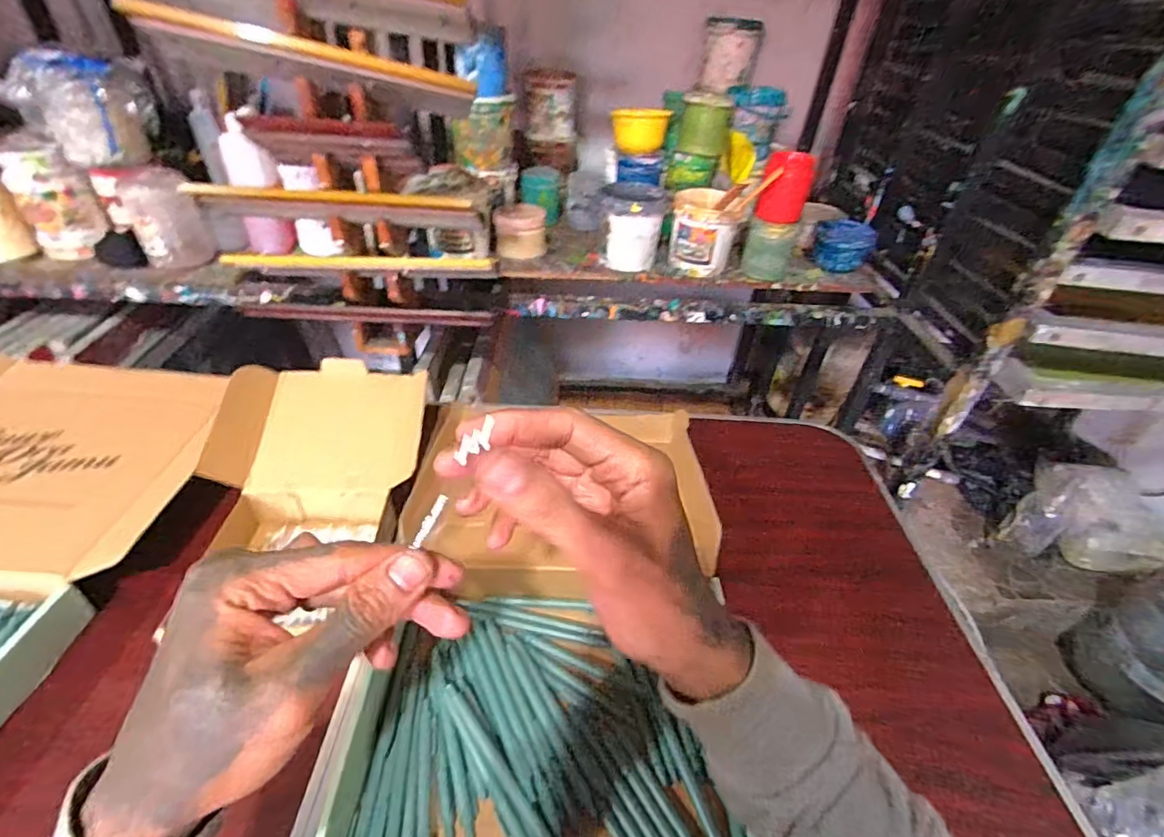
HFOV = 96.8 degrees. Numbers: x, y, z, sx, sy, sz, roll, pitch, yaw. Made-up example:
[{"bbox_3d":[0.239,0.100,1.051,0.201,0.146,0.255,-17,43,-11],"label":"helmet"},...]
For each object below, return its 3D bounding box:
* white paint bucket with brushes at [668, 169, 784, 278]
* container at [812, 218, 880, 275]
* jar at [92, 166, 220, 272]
[{"bbox_3d":[0.244,-0.358,0.940,0.149,0.171,0.142,3,40,-2],"label":"white paint bucket with brushes"},{"bbox_3d":[0.492,-0.332,0.981,0.107,0.067,0.114,20,42,17],"label":"container"},{"bbox_3d":[-0.705,-0.335,0.859,0.123,0.135,0.098,-25,48,-31],"label":"jar"}]

